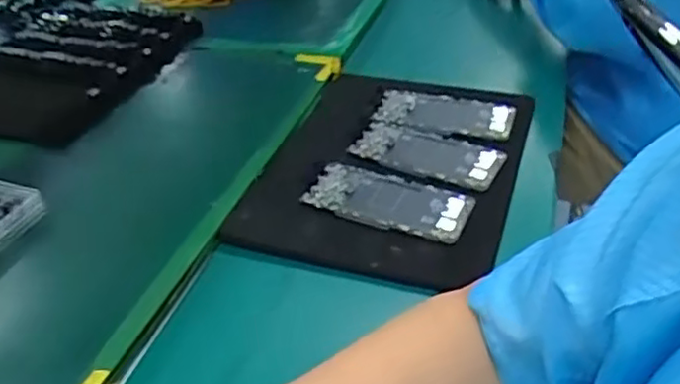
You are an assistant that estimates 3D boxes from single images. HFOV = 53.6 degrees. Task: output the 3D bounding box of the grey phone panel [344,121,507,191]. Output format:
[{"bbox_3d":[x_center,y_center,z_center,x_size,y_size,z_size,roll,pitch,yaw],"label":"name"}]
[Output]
[{"bbox_3d":[0.093,-0.041,0.715,0.154,0.010,0.070,14,39,24],"label":"grey phone panel"}]

